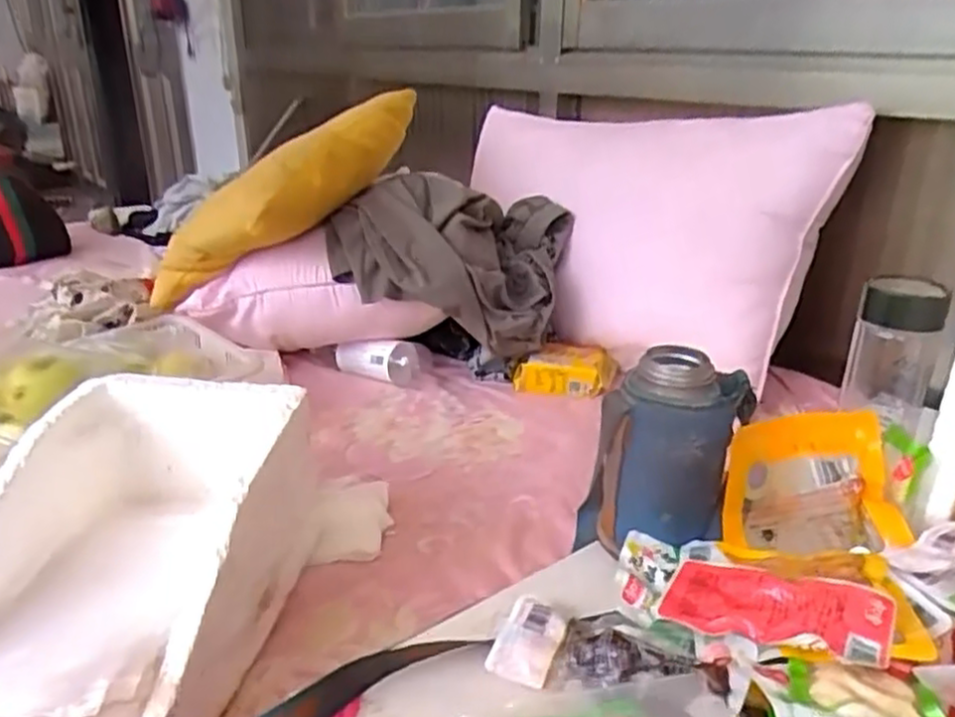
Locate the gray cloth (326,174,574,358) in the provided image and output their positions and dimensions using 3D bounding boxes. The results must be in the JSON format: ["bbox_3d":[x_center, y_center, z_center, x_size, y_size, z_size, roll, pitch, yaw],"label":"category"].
[{"bbox_3d":[-0.035,-0.138,1.020,0.289,0.187,0.271,10,26,20],"label":"gray cloth"}]

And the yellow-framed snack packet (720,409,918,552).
[{"bbox_3d":[0.266,0.097,0.577,0.147,0.109,0.022,0,-15,-8],"label":"yellow-framed snack packet"}]

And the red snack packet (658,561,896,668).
[{"bbox_3d":[0.197,0.162,0.483,0.135,0.027,0.070,11,26,23],"label":"red snack packet"}]

